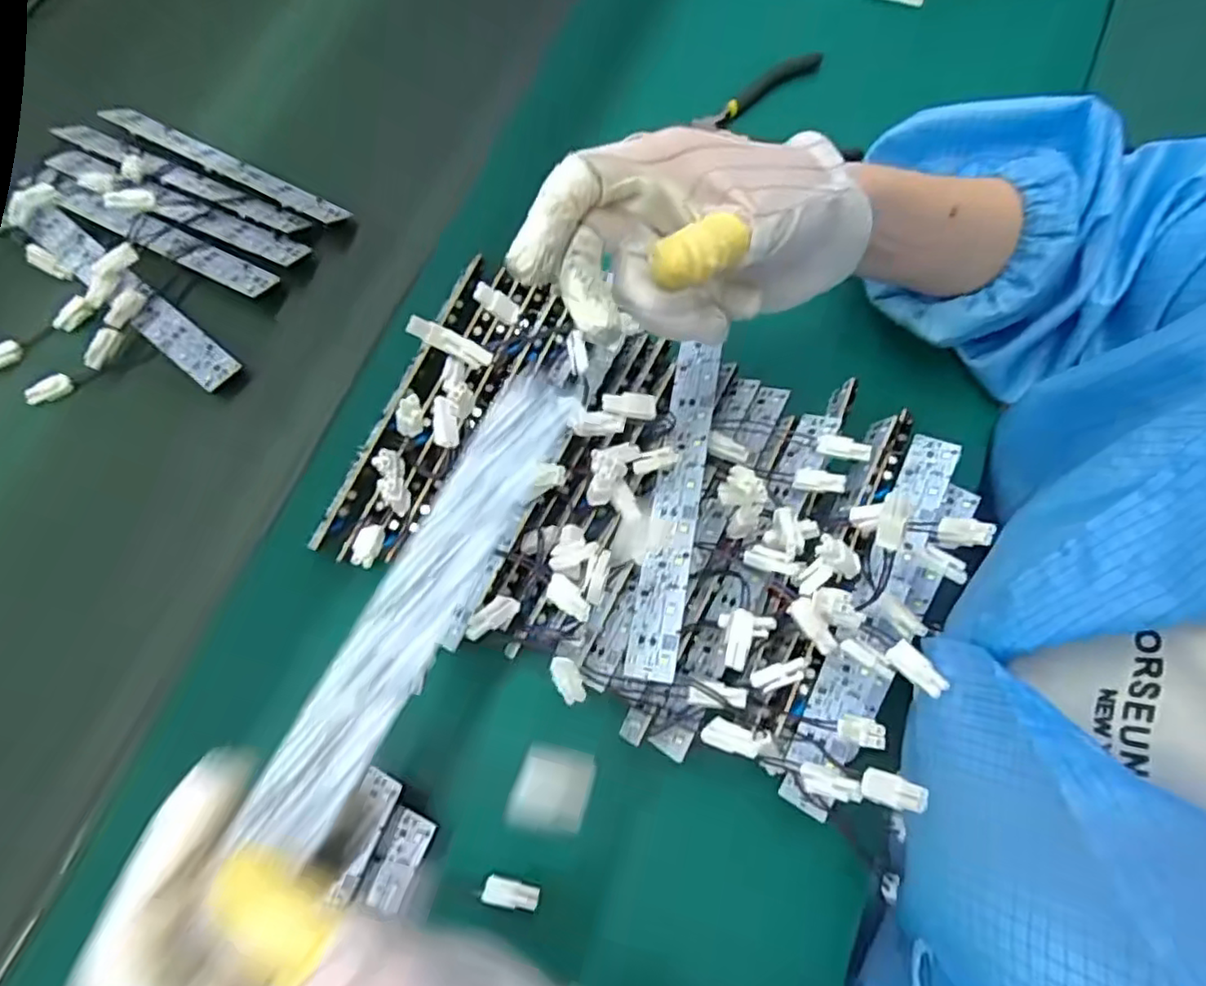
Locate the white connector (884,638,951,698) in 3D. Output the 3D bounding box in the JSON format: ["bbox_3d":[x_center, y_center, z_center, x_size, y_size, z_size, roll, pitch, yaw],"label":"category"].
[{"bbox_3d":[0.126,0.070,0.257,0.011,0.004,0.025,-30,42,-8],"label":"white connector"}]

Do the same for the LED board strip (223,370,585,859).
[{"bbox_3d":[-0.056,0.029,0.207,0.026,0.006,0.164,34,70,-14],"label":"LED board strip"}]

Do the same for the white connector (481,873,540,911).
[{"bbox_3d":[-0.044,0.189,0.301,0.026,0.004,0.013,12,74,5],"label":"white connector"}]

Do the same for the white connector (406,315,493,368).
[{"bbox_3d":[-0.075,-0.074,0.313,0.042,0.009,0.009,24,74,-11],"label":"white connector"}]

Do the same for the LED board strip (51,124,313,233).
[{"bbox_3d":[-0.279,-0.209,0.421,0.187,0.005,0.018,24,75,8],"label":"LED board strip"}]

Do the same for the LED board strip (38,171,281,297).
[{"bbox_3d":[-0.292,-0.168,0.407,0.179,0.009,0.020,25,75,8],"label":"LED board strip"}]

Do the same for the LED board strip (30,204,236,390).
[{"bbox_3d":[-0.298,-0.125,0.400,0.184,0.007,0.024,38,78,11],"label":"LED board strip"}]

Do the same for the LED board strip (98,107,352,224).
[{"bbox_3d":[-0.252,-0.219,0.422,0.183,0.005,0.017,26,76,9],"label":"LED board strip"}]

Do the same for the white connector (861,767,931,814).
[{"bbox_3d":[0.105,0.108,0.231,0.004,0.026,0.011,27,73,-26],"label":"white connector"}]

